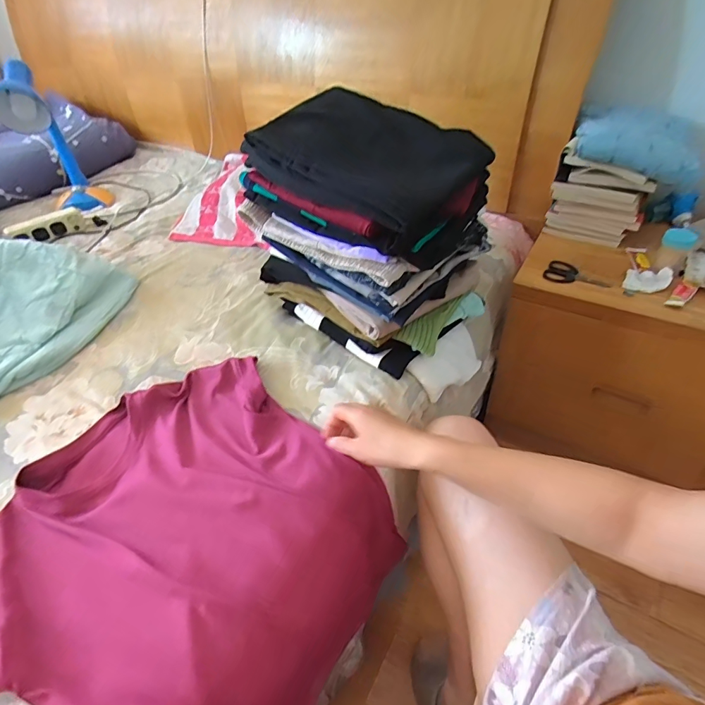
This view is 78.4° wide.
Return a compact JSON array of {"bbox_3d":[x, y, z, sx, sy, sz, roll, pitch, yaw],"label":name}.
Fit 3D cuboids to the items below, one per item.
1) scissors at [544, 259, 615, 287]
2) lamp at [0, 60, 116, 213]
[{"bbox_3d":[0.413,-0.140,0.790,0.108,0.011,0.079,23,50,26],"label":"scissors"},{"bbox_3d":[-0.786,-0.544,1.133,0.164,0.336,0.177,-23,46,-18],"label":"lamp"}]

